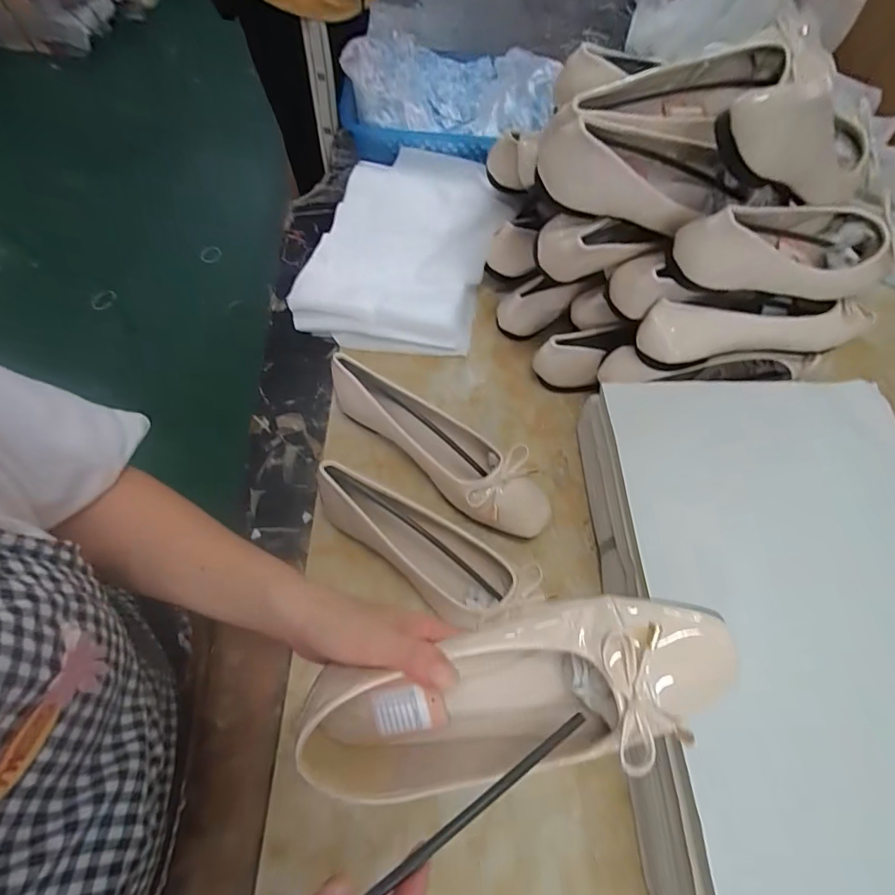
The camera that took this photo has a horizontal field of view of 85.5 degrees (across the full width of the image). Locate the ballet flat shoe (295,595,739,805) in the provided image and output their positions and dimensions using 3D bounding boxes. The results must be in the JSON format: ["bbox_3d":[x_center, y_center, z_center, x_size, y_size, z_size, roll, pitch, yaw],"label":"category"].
[{"bbox_3d":[0.031,0.141,0.268,0.241,0.072,0.077,-20,63,9],"label":"ballet flat shoe"}]

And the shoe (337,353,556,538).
[{"bbox_3d":[-0.008,-0.003,0.468,0.241,0.062,0.067,34,65,14],"label":"shoe"}]

